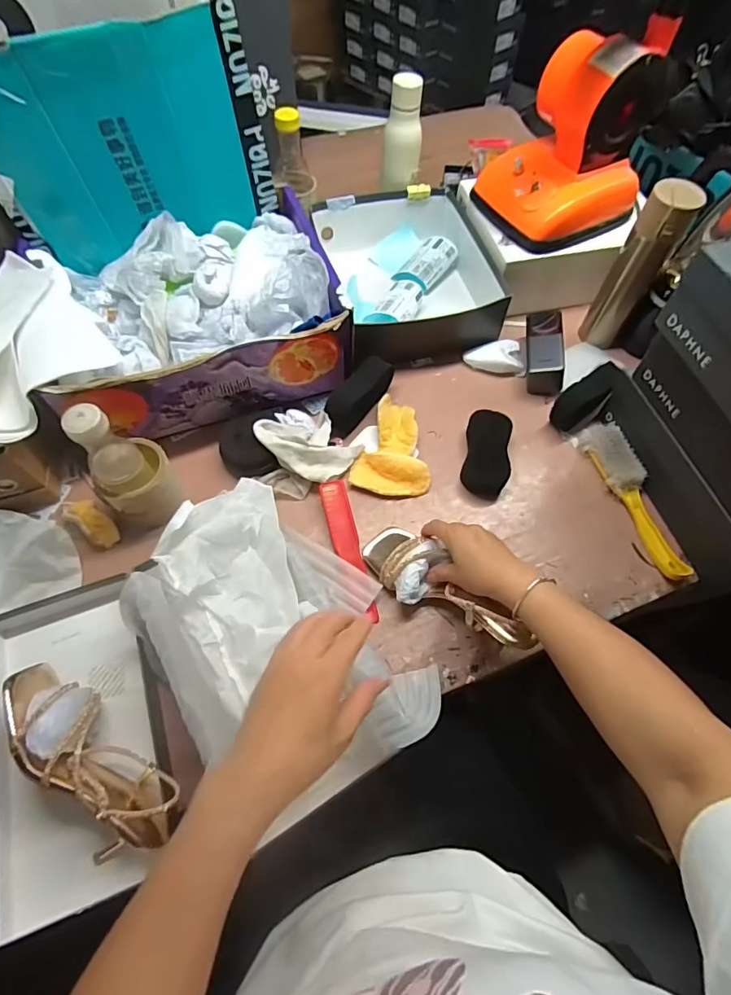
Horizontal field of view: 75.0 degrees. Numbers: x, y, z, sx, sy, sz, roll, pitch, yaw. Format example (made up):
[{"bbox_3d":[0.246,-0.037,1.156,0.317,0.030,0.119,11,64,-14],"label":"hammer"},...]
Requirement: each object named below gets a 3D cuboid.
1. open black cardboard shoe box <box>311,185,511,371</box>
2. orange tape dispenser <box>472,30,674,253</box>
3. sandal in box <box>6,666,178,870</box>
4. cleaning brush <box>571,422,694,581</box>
[{"bbox_3d":[0.083,-0.385,0.807,0.267,0.095,0.340,-10,63,-6],"label":"open black cardboard shoe box"},{"bbox_3d":[0.306,-0.515,0.692,0.212,0.193,0.170,-21,65,-12],"label":"orange tape dispenser"},{"bbox_3d":[-0.284,0.251,0.474,0.227,0.077,0.077,35,67,16],"label":"sandal in box"},{"bbox_3d":[0.368,-0.008,0.642,0.055,0.035,0.239,-16,64,-9],"label":"cleaning brush"}]

